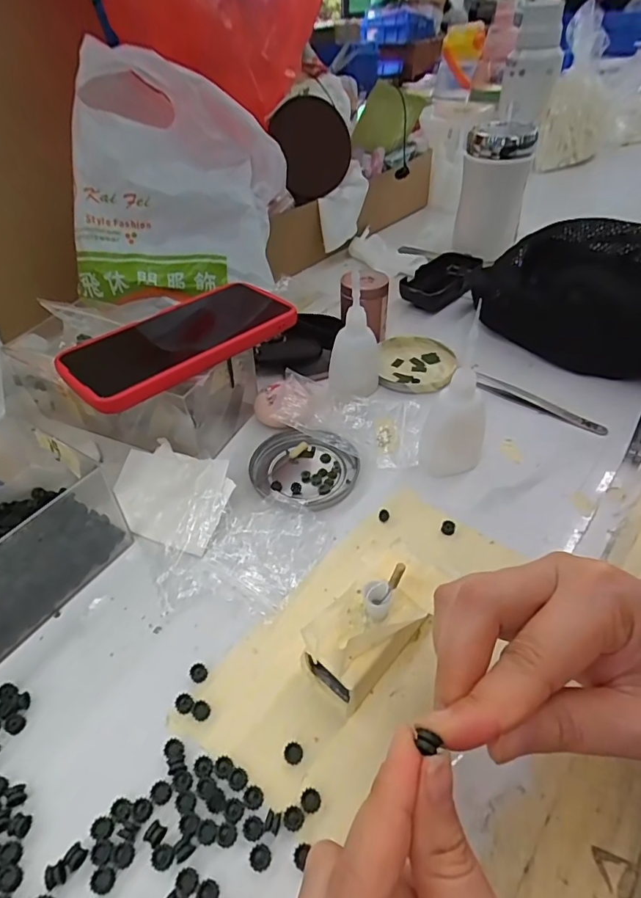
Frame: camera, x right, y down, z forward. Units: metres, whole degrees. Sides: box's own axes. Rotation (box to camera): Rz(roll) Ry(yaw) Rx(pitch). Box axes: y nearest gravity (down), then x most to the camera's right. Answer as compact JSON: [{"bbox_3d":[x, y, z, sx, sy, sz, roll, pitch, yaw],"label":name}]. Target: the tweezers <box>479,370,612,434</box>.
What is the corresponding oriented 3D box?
[{"bbox_3d":[0.180,-0.038,0.407,0.109,0.010,0.013,30,53,29],"label":"tweezers"}]

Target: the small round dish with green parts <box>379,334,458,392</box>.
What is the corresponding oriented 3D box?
[{"bbox_3d":[0.089,-0.079,0.454,0.067,0.013,0.082,1,44,4],"label":"small round dish with green parts"}]

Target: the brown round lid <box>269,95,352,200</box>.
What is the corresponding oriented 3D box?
[{"bbox_3d":[-0.010,-0.346,0.565,0.086,0.096,0.013,-4,44,-1],"label":"brown round lid"}]

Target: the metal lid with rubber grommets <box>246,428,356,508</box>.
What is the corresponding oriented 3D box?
[{"bbox_3d":[-0.016,0.015,0.363,0.079,0.010,0.068,32,54,31],"label":"metal lid with rubber grommets"}]

